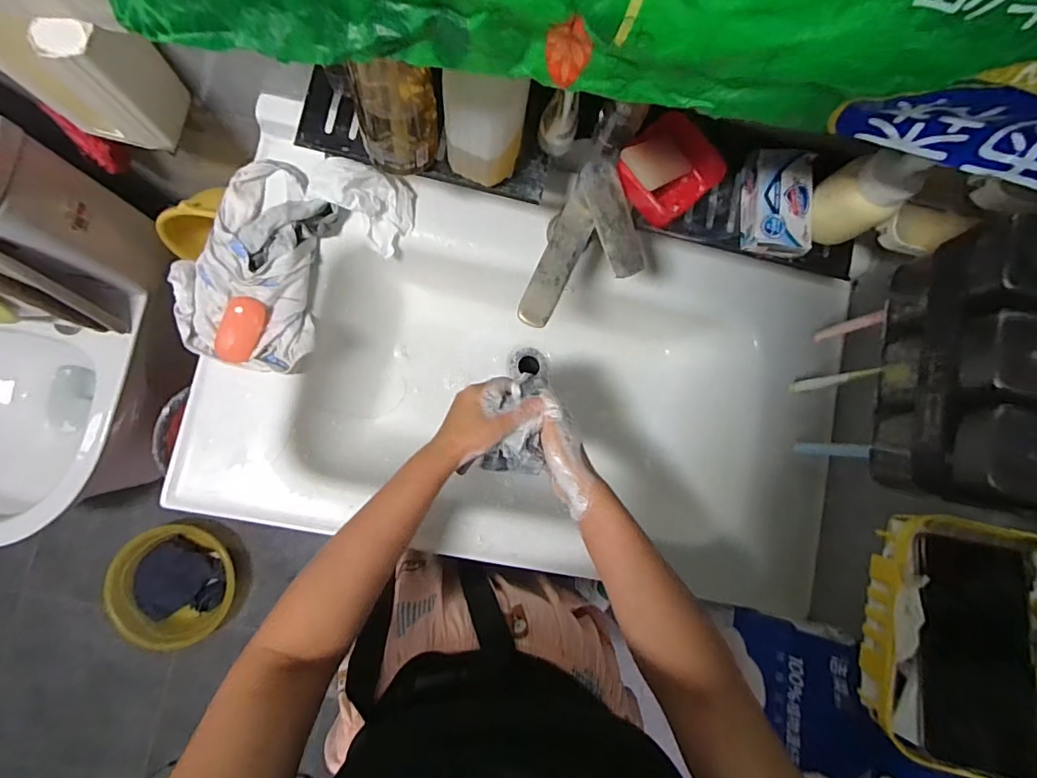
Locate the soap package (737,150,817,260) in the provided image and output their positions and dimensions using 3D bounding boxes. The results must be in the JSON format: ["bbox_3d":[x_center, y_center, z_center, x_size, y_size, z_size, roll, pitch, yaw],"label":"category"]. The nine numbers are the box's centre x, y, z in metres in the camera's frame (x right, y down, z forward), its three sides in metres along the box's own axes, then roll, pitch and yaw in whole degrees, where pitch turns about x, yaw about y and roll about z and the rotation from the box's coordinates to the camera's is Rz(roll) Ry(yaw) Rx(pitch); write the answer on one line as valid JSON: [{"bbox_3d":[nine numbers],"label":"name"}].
[{"bbox_3d":[0.267,-0.186,0.503,0.062,0.041,0.100,7,85,-6],"label":"soap package"}]

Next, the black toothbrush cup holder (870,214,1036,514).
[{"bbox_3d":[0.370,-0.016,0.402,0.076,0.116,0.212,10,85,-6],"label":"black toothbrush cup holder"}]

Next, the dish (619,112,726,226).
[{"bbox_3d":[0.149,-0.218,0.496,0.102,0.039,0.088,-44,92,-8],"label":"dish"}]

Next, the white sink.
[{"bbox_3d":[0.027,0.001,0.690,0.789,0.170,0.449,12,84,-5],"label":"white sink"}]

